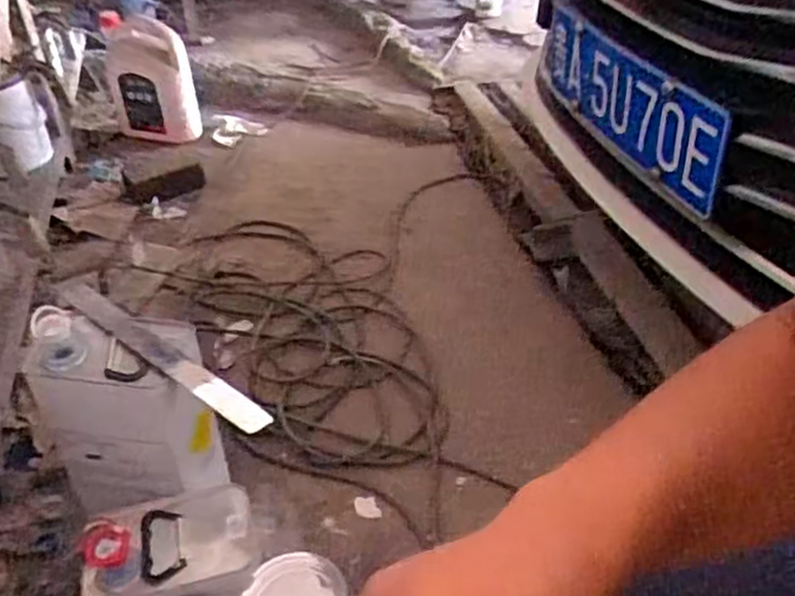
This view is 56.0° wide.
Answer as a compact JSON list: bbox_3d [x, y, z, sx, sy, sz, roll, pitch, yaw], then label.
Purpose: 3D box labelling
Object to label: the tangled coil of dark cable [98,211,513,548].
[{"bbox_3d":[-0.132,0.058,1.269,0.450,0.048,0.805,-30,45,-30],"label":"tangled coil of dark cable"}]

